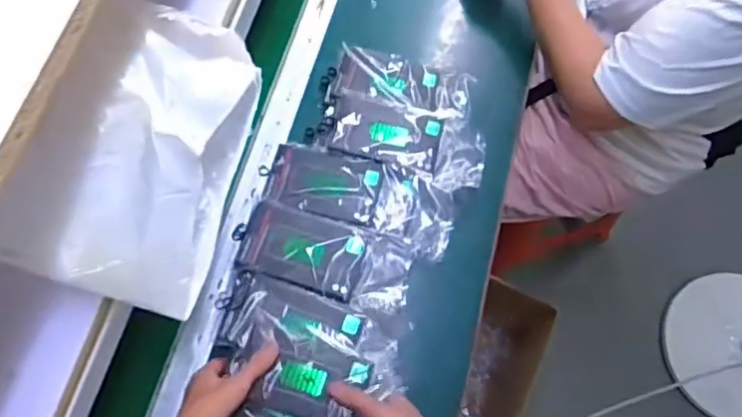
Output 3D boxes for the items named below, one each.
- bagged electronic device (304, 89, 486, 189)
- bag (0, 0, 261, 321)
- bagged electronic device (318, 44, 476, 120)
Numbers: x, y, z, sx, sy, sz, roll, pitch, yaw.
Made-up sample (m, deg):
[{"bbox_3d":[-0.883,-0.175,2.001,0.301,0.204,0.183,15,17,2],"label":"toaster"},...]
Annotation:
[{"bbox_3d":[0.034,-0.092,0.796,0.233,0.053,0.111,13,70,2],"label":"bagged electronic device"},{"bbox_3d":[-0.162,-0.043,0.481,0.093,0.130,0.233,12,70,2],"label":"bag"},{"bbox_3d":[0.033,-0.167,0.833,0.201,0.048,0.093,12,70,2],"label":"bagged electronic device"}]

